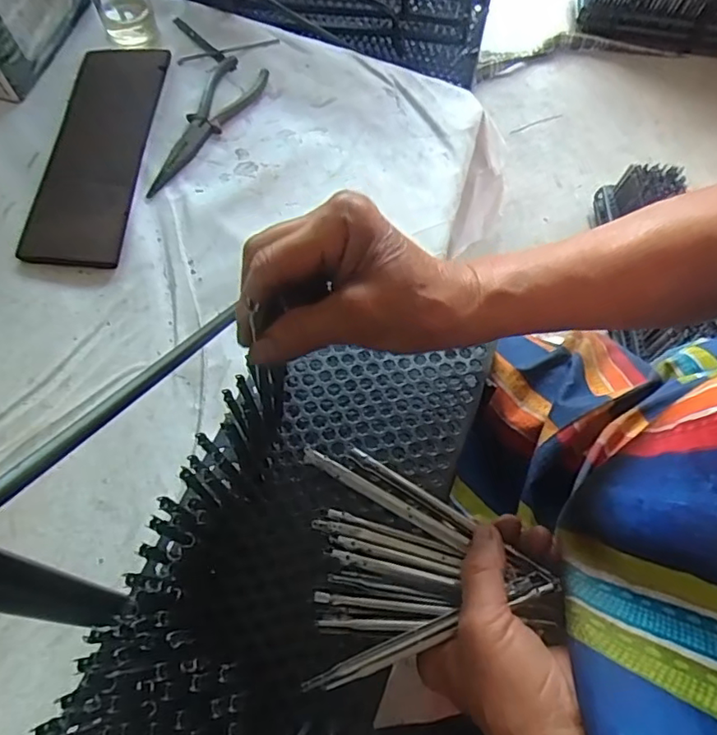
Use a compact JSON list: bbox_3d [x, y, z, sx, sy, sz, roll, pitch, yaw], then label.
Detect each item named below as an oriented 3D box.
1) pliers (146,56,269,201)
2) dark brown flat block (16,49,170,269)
[{"bbox_3d":[-0.151,-0.237,0.560,0.053,0.011,0.195,21,65,8],"label":"pliers"},{"bbox_3d":[-0.242,-0.208,0.539,0.081,0.023,0.261,2,63,-1],"label":"dark brown flat block"}]

